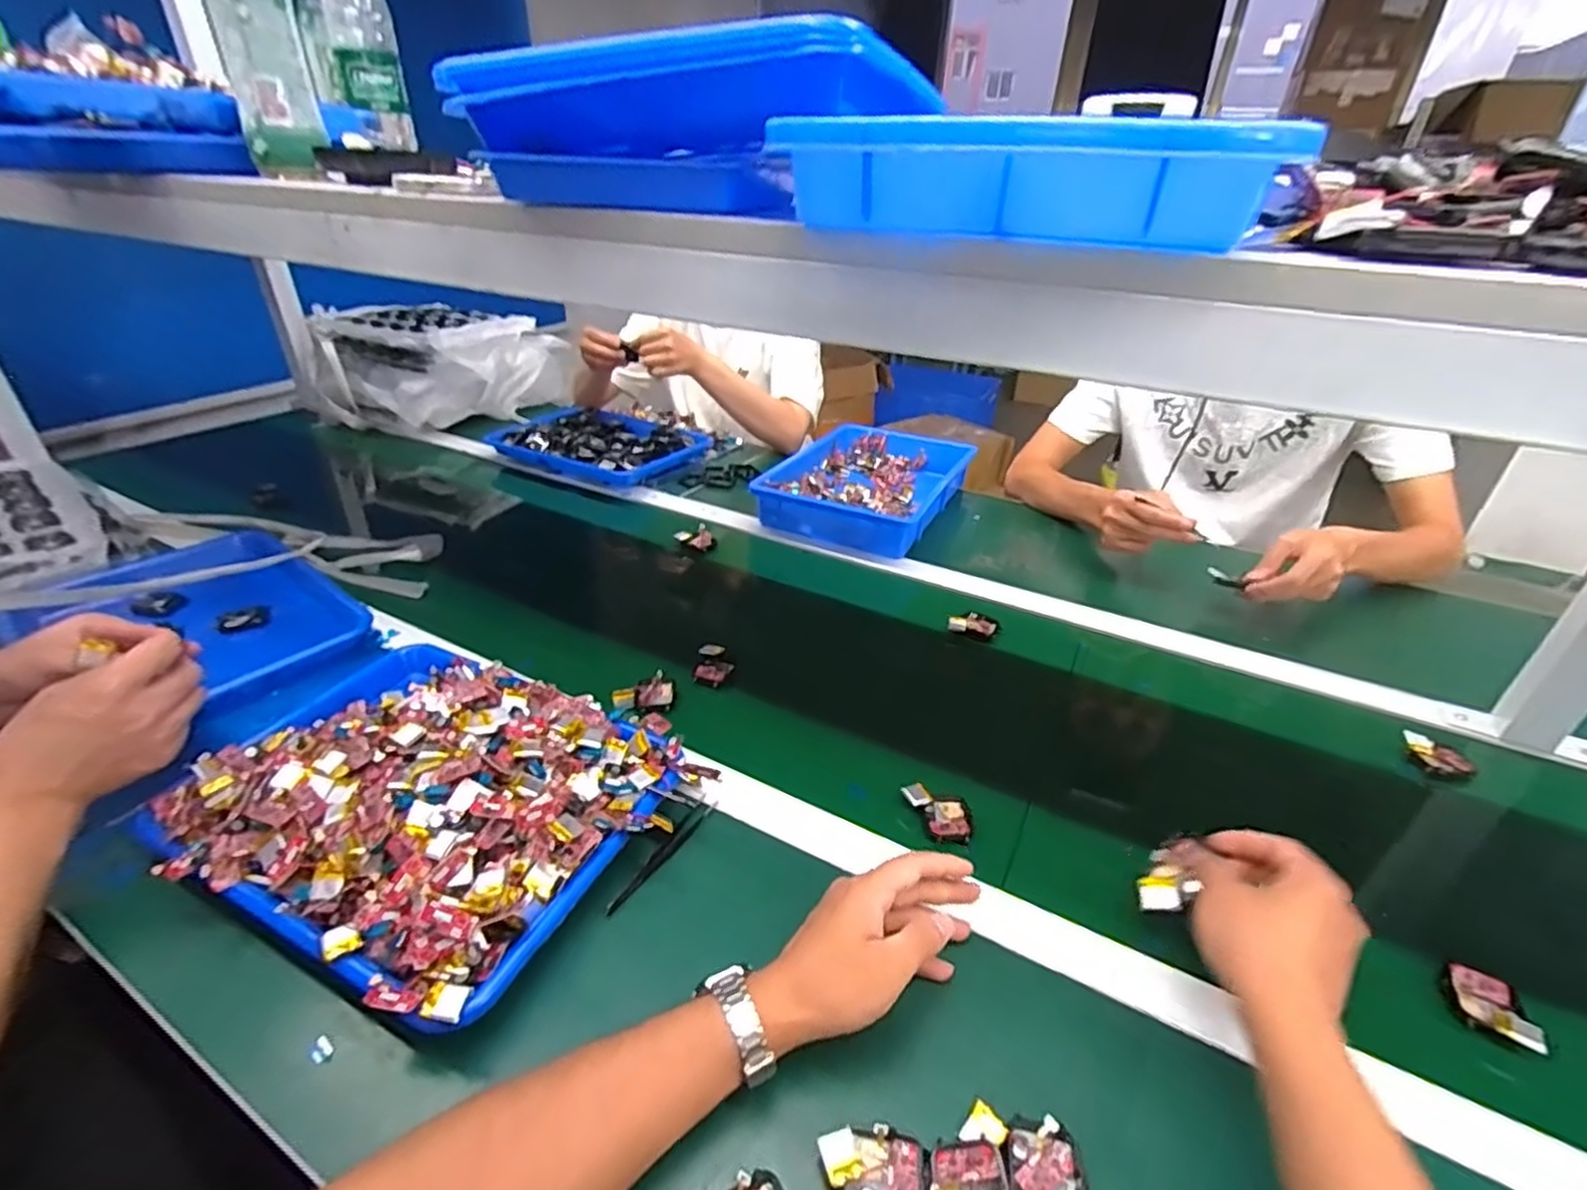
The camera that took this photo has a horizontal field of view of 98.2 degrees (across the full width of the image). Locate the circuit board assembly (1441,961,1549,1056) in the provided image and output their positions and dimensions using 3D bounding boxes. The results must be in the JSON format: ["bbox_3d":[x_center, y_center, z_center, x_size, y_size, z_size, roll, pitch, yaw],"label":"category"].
[{"bbox_3d":[0.443,0.261,0.438,0.039,0.016,0.049,17,36,23],"label":"circuit board assembly"}]

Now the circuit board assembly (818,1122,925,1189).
[{"bbox_3d":[0.041,0.296,0.354,0.053,0.016,0.035,3,32,3],"label":"circuit board assembly"}]

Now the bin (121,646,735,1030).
[{"bbox_3d":[-0.279,0.136,0.520,0.334,0.060,0.252,15,35,20],"label":"bin"}]

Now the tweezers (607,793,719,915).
[{"bbox_3d":[-0.097,0.193,0.518,0.015,0.007,0.118,18,36,24],"label":"tweezers"}]

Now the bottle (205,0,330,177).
[{"bbox_3d":[-0.449,-0.481,0.570,0.063,0.216,0.063,-16,36,-26],"label":"bottle"}]

